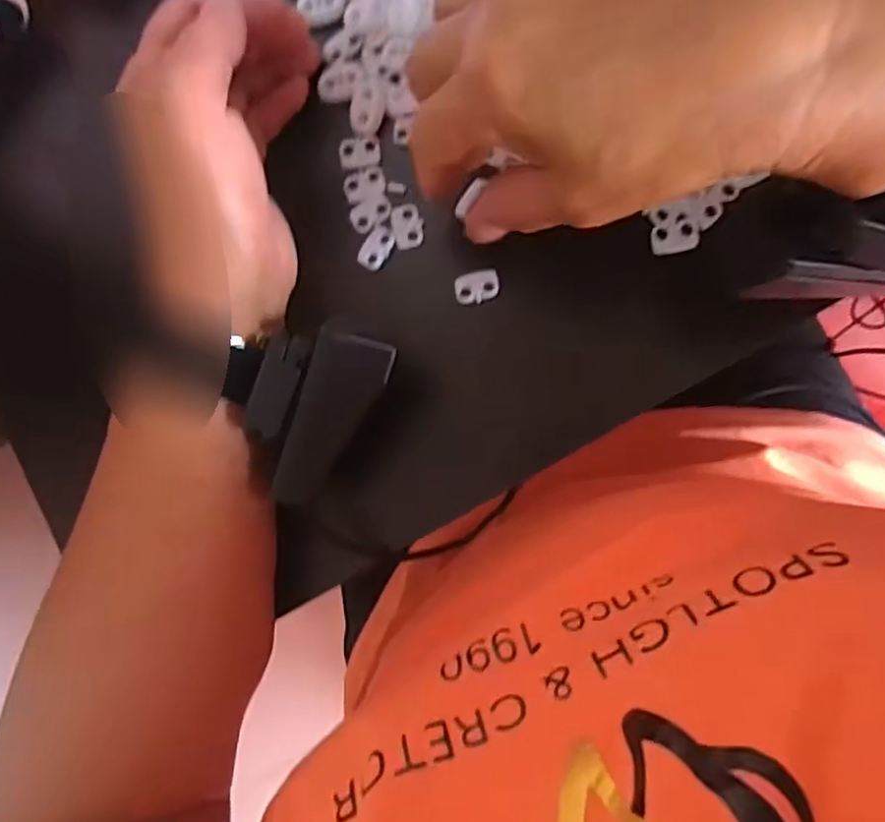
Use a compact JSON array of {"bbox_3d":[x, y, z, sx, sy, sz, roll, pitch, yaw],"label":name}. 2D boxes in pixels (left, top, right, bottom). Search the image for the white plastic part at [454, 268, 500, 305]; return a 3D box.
[{"bbox_3d":[0.015,-0.054,0.285,0.019,0.004,0.014,-11,84,7],"label":"white plastic part"}]

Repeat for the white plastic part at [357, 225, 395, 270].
[{"bbox_3d":[-0.030,-0.073,0.293,0.012,0.004,0.020,30,90,9],"label":"white plastic part"}]

